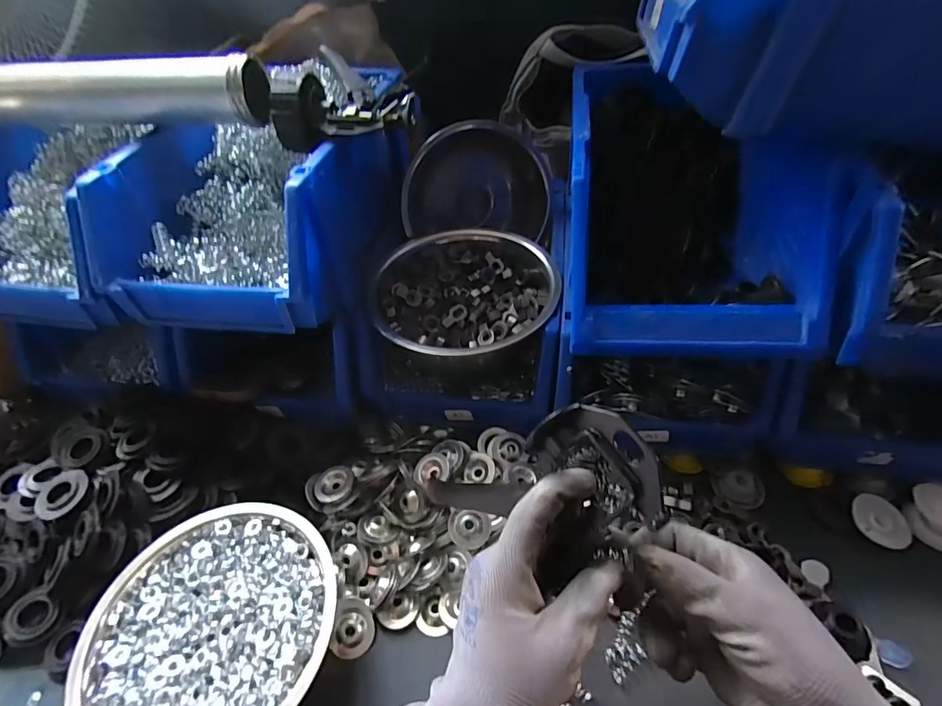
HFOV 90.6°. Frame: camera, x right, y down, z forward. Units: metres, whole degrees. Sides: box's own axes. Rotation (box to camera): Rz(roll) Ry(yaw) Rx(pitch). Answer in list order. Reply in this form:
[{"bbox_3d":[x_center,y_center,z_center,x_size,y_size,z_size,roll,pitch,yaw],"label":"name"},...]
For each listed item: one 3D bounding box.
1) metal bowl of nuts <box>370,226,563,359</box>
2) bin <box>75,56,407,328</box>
[{"bbox_3d":[-0.006,-0.070,0.501,0.189,0.060,0.173,-3,46,3],"label":"metal bowl of nuts"},{"bbox_3d":[-0.215,-0.132,0.454,0.210,0.121,0.250,9,48,13],"label":"bin"}]

